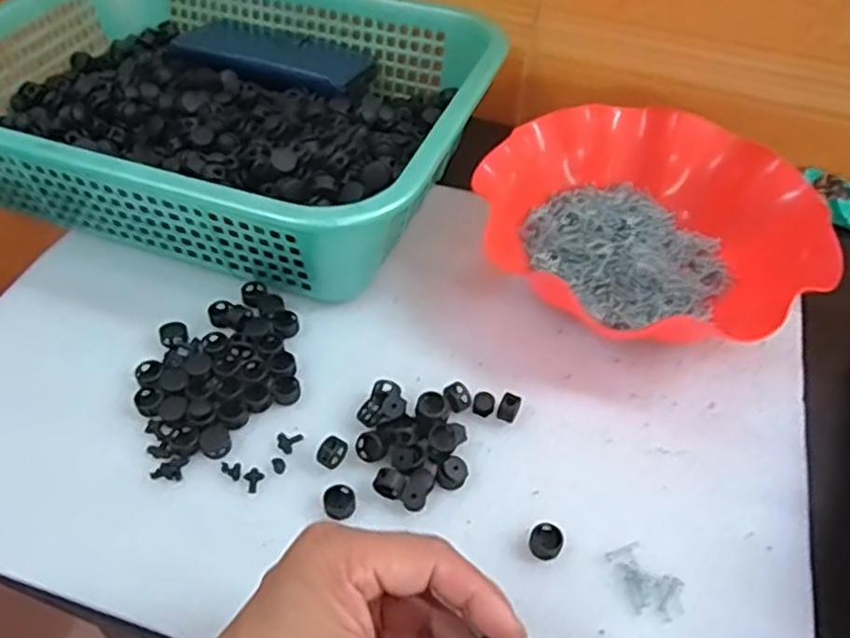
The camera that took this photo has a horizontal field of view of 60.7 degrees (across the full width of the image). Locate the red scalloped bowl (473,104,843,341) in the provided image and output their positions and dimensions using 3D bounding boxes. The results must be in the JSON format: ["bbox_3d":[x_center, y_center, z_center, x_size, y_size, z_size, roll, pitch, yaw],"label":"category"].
[{"bbox_3d":[0.154,-0.068,0.506,0.231,0.055,0.197,5,49,2],"label":"red scalloped bowl"}]

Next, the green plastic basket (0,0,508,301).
[{"bbox_3d":[-0.154,-0.169,0.553,0.383,0.095,0.287,17,51,12],"label":"green plastic basket"}]

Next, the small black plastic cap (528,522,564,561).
[{"bbox_3d":[0.064,0.118,0.385,0.017,0.009,0.017,1,49,-1],"label":"small black plastic cap"}]

